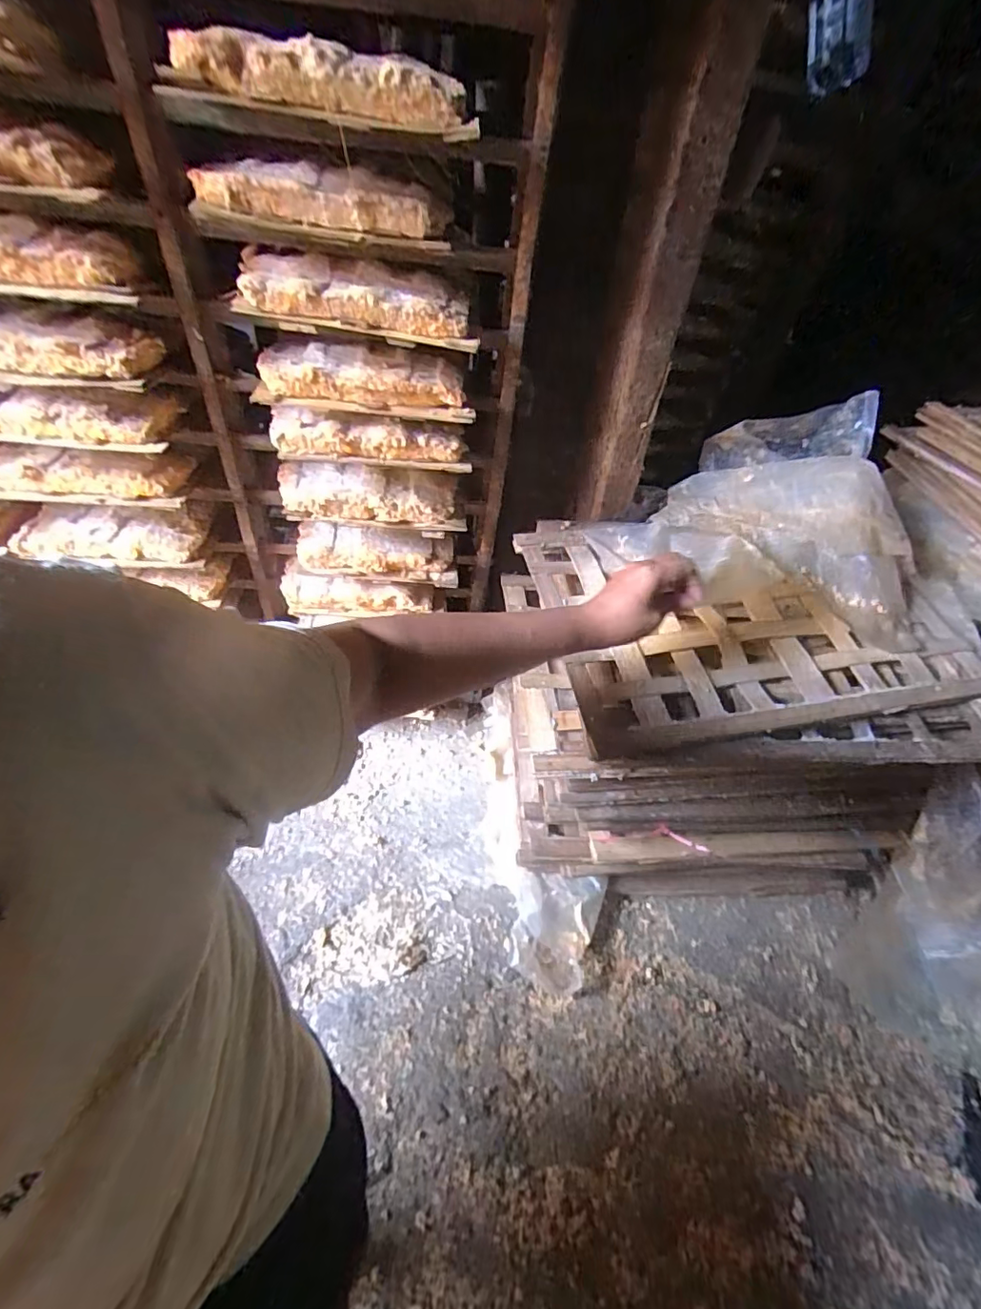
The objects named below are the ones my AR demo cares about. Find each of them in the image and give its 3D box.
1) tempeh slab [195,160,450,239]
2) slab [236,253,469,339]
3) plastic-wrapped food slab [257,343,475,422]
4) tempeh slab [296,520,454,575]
[{"bbox_3d":[-0.150,-0.422,0.498,0.208,0.040,0.091,7,46,0],"label":"tempeh slab"},{"bbox_3d":[-0.136,-0.363,0.546,0.225,0.043,0.079,3,46,-3],"label":"slab"},{"bbox_3d":[-0.138,-0.311,0.613,0.236,0.045,0.084,3,46,-4],"label":"plastic-wrapped food slab"},{"bbox_3d":[-0.165,-0.152,0.779,0.216,0.043,0.073,1,46,-5],"label":"tempeh slab"}]

